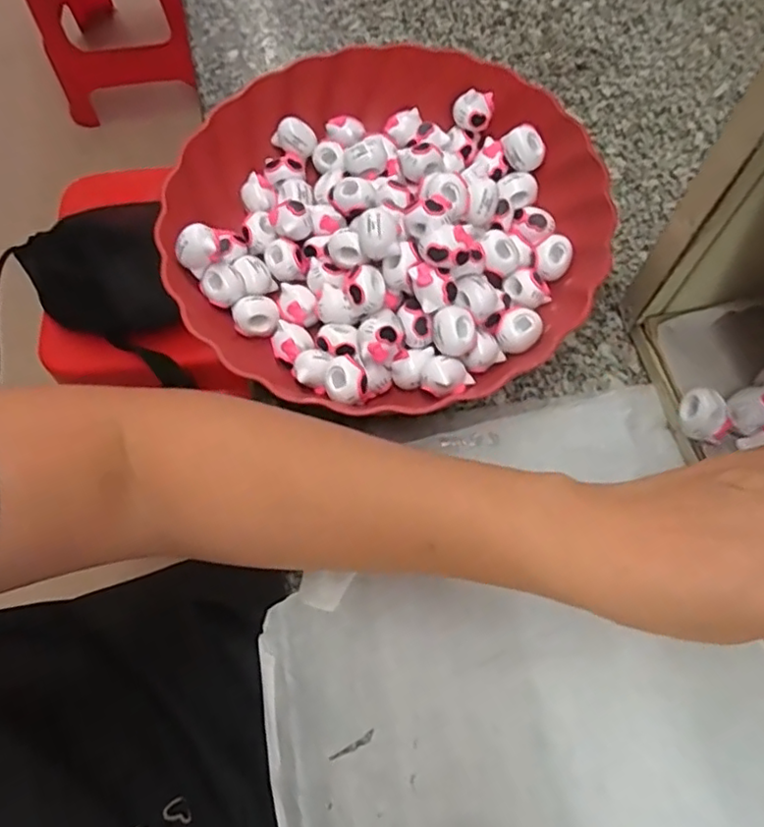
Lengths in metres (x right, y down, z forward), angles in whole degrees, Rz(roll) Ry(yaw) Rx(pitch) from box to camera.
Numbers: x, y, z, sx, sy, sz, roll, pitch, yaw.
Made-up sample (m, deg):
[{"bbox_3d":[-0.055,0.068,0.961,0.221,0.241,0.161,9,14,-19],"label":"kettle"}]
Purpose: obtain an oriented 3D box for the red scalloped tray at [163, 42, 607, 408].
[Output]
[{"bbox_3d":[0.003,-0.112,0.354,0.240,0.058,0.244,32,72,15],"label":"red scalloped tray"}]

